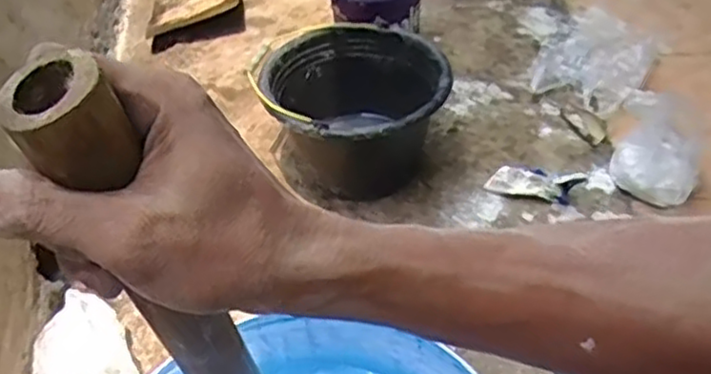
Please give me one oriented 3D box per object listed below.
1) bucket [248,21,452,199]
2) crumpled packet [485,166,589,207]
[{"bbox_3d":[-0.003,-0.121,1.193,0.299,0.192,0.316,-2,44,2],"label":"bucket"},{"bbox_3d":[0.290,-0.007,1.152,0.141,0.051,0.050,16,48,19],"label":"crumpled packet"}]

